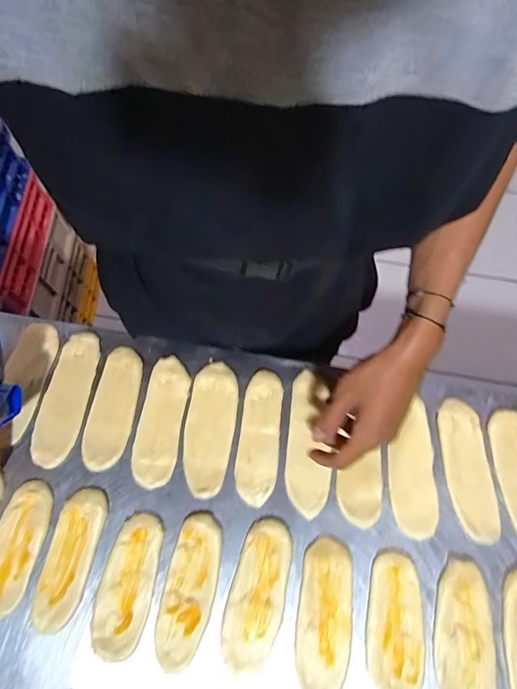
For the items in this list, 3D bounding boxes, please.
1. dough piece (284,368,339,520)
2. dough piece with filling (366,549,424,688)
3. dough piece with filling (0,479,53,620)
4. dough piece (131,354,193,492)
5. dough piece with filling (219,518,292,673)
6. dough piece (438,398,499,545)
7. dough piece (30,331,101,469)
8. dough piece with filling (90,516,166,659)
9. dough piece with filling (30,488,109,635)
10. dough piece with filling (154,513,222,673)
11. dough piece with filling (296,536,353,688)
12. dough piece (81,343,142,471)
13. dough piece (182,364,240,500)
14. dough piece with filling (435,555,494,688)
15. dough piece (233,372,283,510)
[{"bbox_3d":[0.067,0.125,0.536,0.057,0.011,0.181,6,73,1],"label":"dough piece"},{"bbox_3d":[0.158,0.319,0.471,0.061,0.004,0.143,8,73,2],"label":"dough piece with filling"},{"bbox_3d":[-0.292,0.242,0.492,0.059,0.006,0.147,11,73,3],"label":"dough piece with filling"},{"bbox_3d":[-0.130,0.100,0.546,0.056,0.006,0.167,8,73,2],"label":"dough piece"},{"bbox_3d":[0.000,0.291,0.484,0.063,0.005,0.156,16,74,4],"label":"dough piece with filling"},{"bbox_3d":[0.267,0.156,0.523,0.055,0.013,0.170,-3,73,-2],"label":"dough piece"},{"bbox_3d":[-0.259,0.069,0.551,0.059,0.018,0.179,9,73,2],"label":"dough piece"},{"bbox_3d":[-0.154,0.281,0.483,0.061,0.010,0.148,10,73,2],"label":"dough piece with filling"},{"bbox_3d":[-0.226,0.253,0.490,0.053,0.008,0.152,12,74,3],"label":"dough piece with filling"},{"bbox_3d":[-0.081,0.287,0.484,0.058,0.005,0.160,11,73,2],"label":"dough piece with filling"},{"bbox_3d":[0.077,0.314,0.475,0.057,0.005,0.160,8,73,2],"label":"dough piece with filling"},{"bbox_3d":[-0.195,0.082,0.549,0.057,0.009,0.161,7,73,1],"label":"dough piece"},{"bbox_3d":[-0.065,0.109,0.544,0.063,0.007,0.170,8,73,2],"label":"dough piece"},{"bbox_3d":[0.234,0.329,0.466,0.061,0.009,0.153,5,73,1],"label":"dough piece with filling"},{"bbox_3d":[0.002,0.119,0.536,0.052,0.008,0.165,7,73,1],"label":"dough piece"}]

